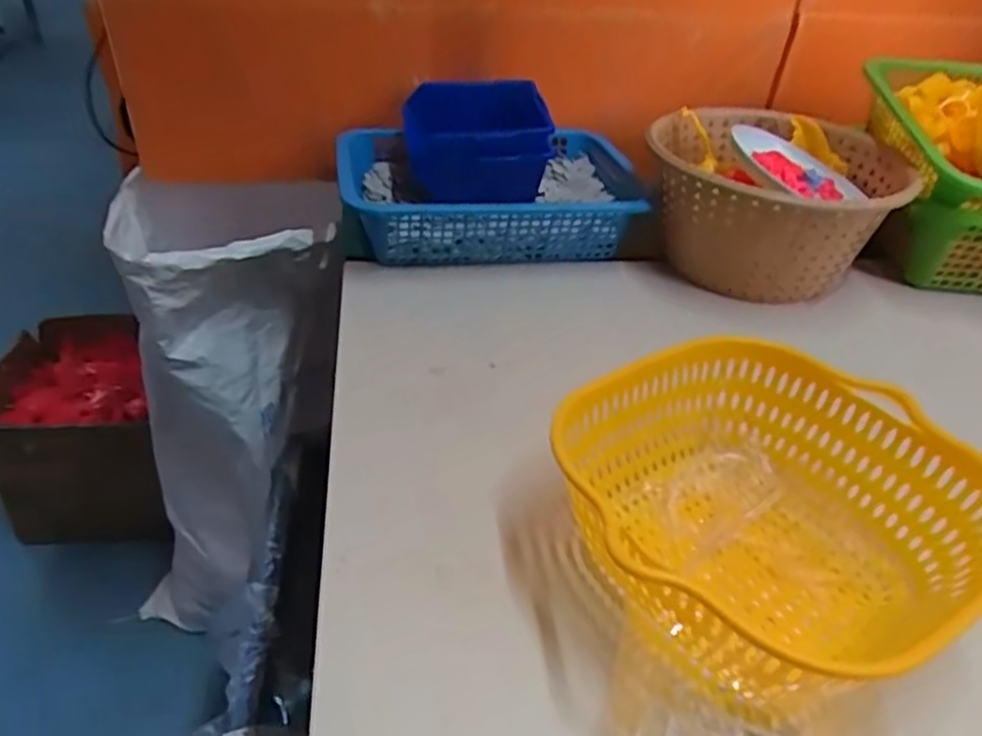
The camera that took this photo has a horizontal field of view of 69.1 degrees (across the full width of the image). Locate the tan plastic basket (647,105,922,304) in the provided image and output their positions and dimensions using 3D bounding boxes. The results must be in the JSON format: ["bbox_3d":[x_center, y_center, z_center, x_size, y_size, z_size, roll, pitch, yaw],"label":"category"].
[{"bbox_3d":[0.257,-0.155,0.671,0.218,0.109,0.228,8,37,5],"label":"tan plastic basket"}]

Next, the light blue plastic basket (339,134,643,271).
[{"bbox_3d":[0.003,-0.169,0.709,0.289,0.068,0.195,-2,37,-9],"label":"light blue plastic basket"}]

